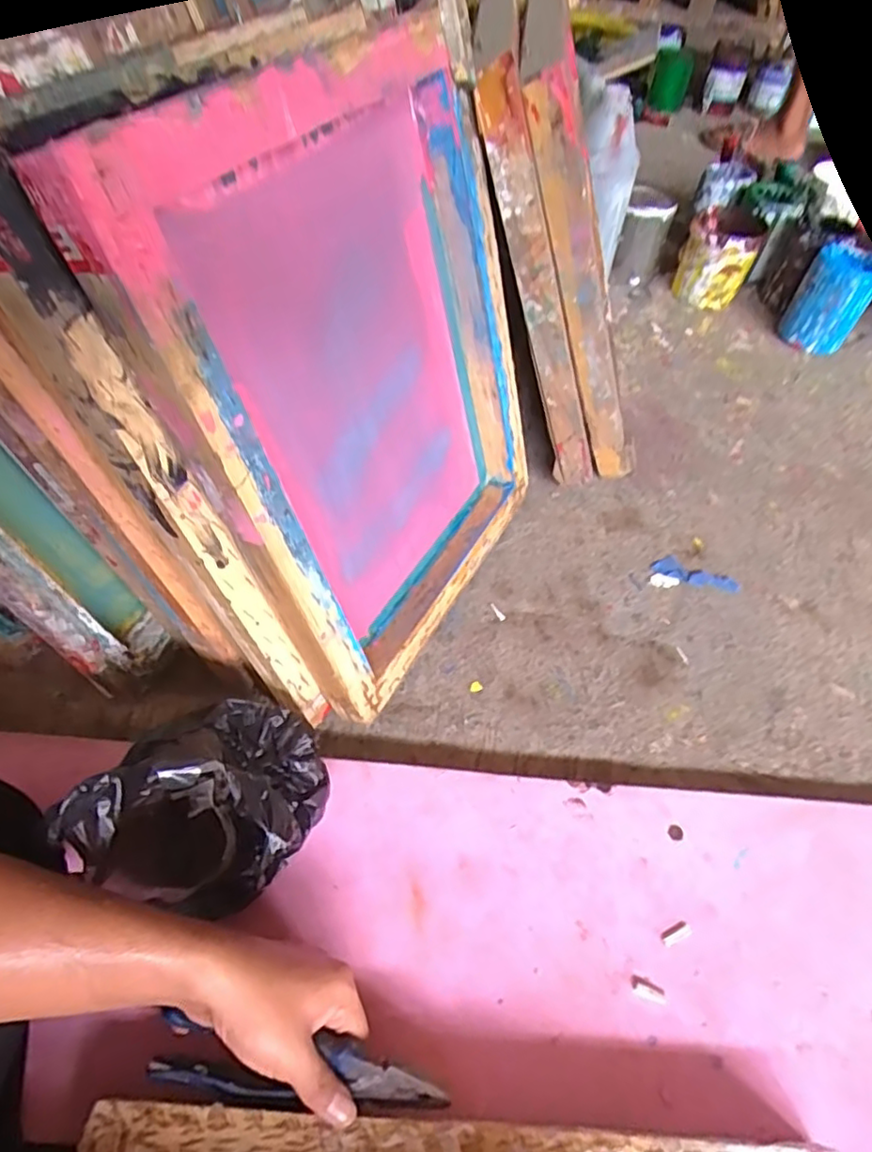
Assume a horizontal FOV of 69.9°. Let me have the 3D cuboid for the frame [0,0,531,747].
[{"bbox_3d":[-0.049,-0.154,0.555,0.075,0.482,0.379,15,53,28],"label":"frame"}]

